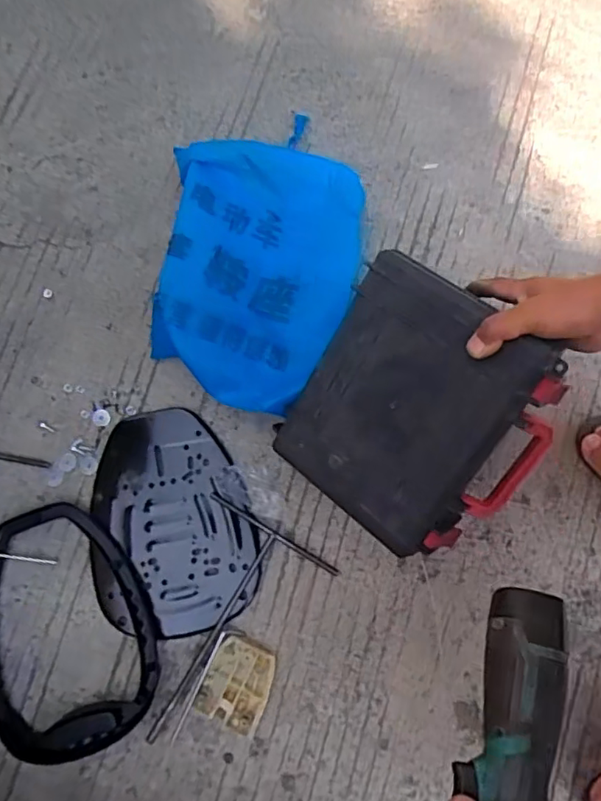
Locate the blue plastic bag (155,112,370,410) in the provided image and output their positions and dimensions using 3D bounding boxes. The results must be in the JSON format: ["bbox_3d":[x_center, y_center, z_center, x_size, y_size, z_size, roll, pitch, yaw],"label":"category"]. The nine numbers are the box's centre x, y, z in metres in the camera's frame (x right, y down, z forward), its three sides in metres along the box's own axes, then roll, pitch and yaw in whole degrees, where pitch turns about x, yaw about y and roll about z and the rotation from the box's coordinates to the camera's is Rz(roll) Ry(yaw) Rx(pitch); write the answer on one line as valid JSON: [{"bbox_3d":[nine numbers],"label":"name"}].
[{"bbox_3d":[-0.051,-0.177,0.760,0.240,0.126,0.376,9,79,6],"label":"blue plastic bag"}]

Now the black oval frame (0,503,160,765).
[{"bbox_3d":[-0.314,0.293,0.725,0.239,0.034,0.307,-17,80,-2],"label":"black oval frame"}]

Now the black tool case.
[{"bbox_3d":[0.128,0.014,0.615,0.243,0.079,0.270,35,109,20],"label":"black tool case"}]

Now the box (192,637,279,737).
[{"bbox_3d":[-0.079,0.361,0.720,0.085,0.015,0.103,22,81,5],"label":"box"}]

